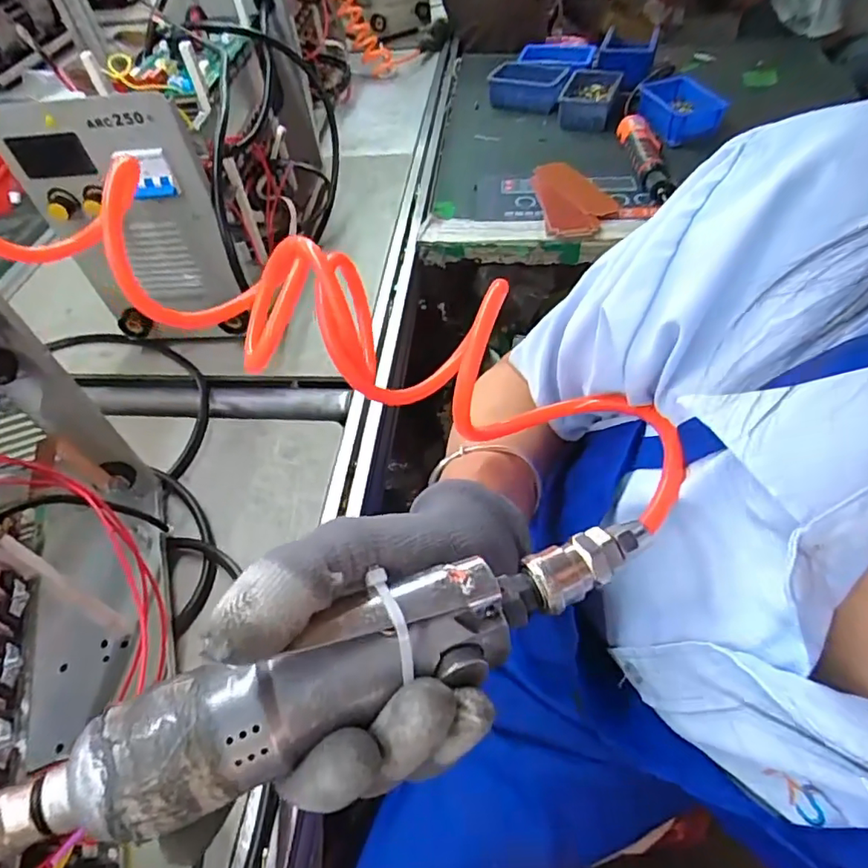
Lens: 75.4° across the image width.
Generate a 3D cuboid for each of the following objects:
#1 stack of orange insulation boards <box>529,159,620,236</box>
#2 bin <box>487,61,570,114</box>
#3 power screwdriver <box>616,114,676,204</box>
[{"bbox_3d":[0.218,-0.378,0.886,0.110,0.011,0.225,-3,48,0],"label":"stack of orange insulation boards"},{"bbox_3d":[0.184,-0.688,1.111,0.151,0.051,0.114,8,52,12],"label":"bin"},{"bbox_3d":[0.337,-0.449,0.908,0.055,0.046,0.224,0,51,5],"label":"power screwdriver"}]

